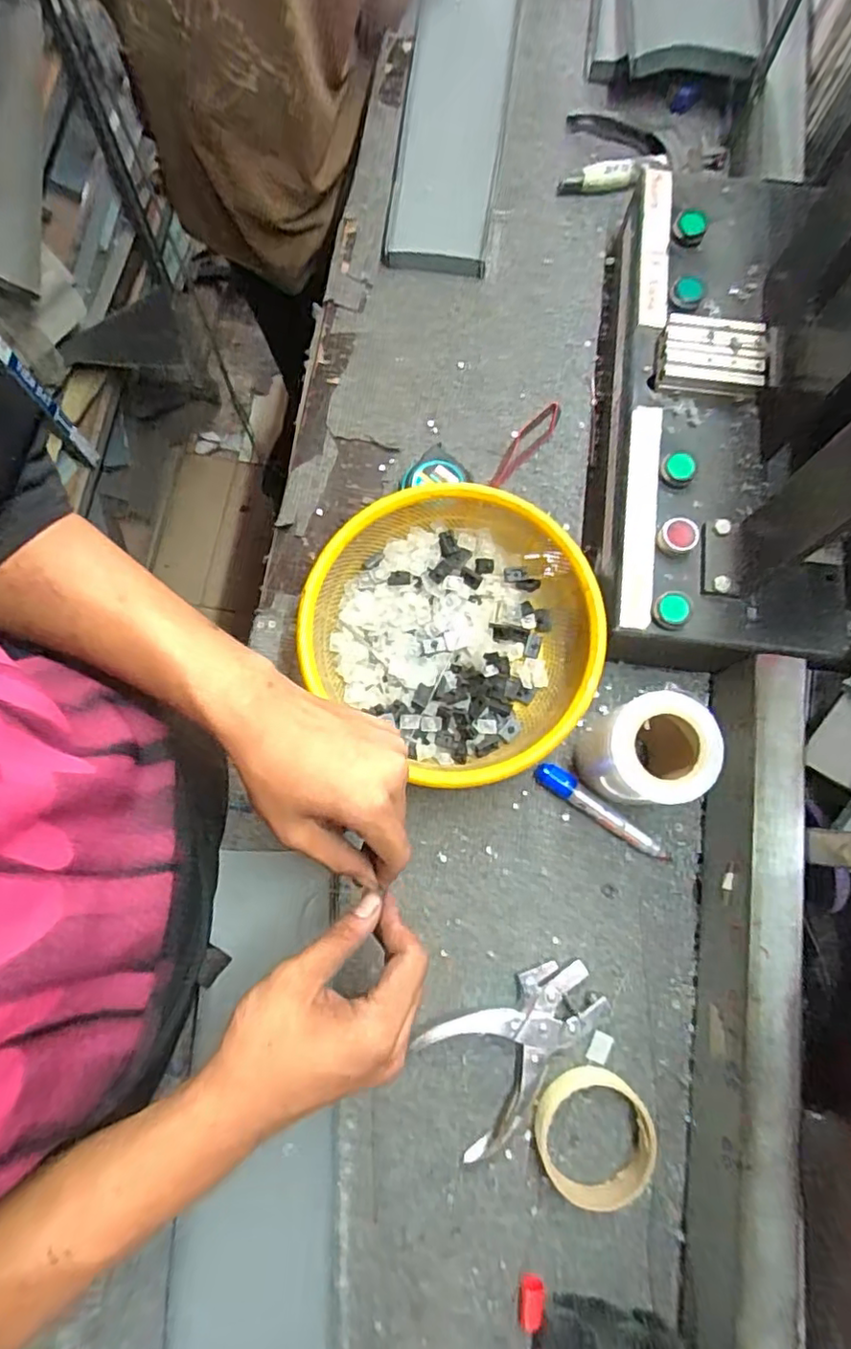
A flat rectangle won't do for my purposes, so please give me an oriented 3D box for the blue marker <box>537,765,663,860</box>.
[{"bbox_3d":[0.148,0.115,0.518,0.125,0.015,0.020,34,80,6],"label":"blue marker"}]

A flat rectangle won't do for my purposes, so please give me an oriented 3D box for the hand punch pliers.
[{"bbox_3d":[0.074,0.289,0.482,0.147,0.016,0.094,-33,80,-7],"label":"hand punch pliers"}]

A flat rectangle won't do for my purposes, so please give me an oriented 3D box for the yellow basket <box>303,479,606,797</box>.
[{"bbox_3d":[0.024,-0.035,0.506,0.222,0.097,0.214,0,78,-1],"label":"yellow basket"}]

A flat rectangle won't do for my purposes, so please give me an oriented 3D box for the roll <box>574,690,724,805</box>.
[{"bbox_3d":[0.170,0.062,0.484,0.078,0.103,0.076,0,78,-1],"label":"roll"}]

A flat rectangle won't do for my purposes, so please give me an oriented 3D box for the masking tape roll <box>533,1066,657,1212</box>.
[{"bbox_3d":[0.128,0.349,0.465,0.087,0.020,0.088,0,78,-1],"label":"masking tape roll"}]

